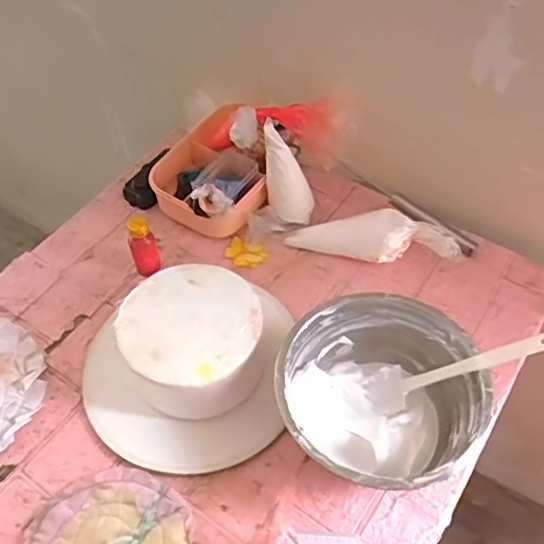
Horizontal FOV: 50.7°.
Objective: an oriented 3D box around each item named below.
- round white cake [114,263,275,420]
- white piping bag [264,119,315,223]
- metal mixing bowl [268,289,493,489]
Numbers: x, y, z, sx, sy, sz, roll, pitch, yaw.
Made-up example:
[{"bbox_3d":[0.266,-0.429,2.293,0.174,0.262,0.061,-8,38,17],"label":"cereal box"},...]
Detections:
[{"bbox_3d":[-0.084,0.073,0.619,0.147,0.087,0.144,-1,53,1],"label":"round white cake"},{"bbox_3d":[0.016,-0.128,0.740,0.040,0.150,0.057,19,49,43],"label":"white piping bag"},{"bbox_3d":[0.099,0.125,0.560,0.180,0.099,0.188,-1,53,1],"label":"metal mixing bowl"}]

